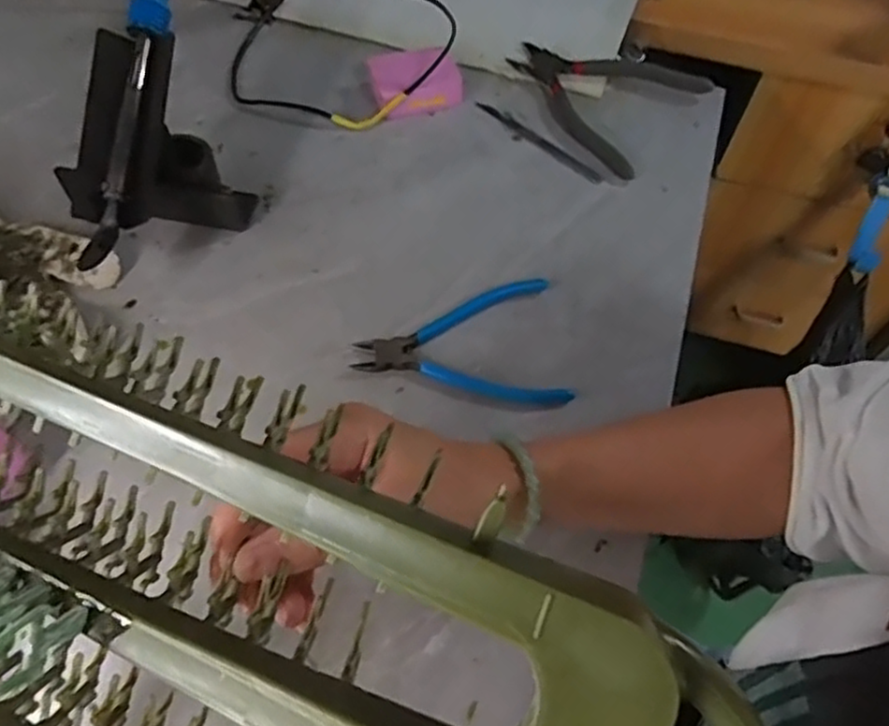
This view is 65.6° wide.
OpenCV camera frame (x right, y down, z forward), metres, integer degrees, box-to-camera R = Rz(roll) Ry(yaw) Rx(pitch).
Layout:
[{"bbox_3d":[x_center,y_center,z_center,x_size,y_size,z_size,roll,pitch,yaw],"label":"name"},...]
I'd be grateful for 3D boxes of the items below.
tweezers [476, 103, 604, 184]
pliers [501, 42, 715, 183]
[{"bbox_3d":[0.082,-0.192,0.602,0.016,0.005,0.136,-40,67,-22],"label":"tweezers"},{"bbox_3d":[0.131,-0.247,0.626,0.168,0.013,0.141,34,64,18],"label":"pliers"}]

